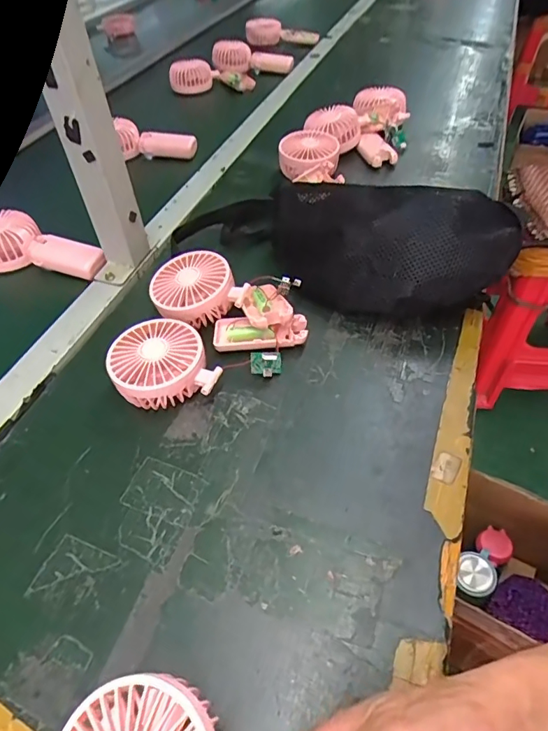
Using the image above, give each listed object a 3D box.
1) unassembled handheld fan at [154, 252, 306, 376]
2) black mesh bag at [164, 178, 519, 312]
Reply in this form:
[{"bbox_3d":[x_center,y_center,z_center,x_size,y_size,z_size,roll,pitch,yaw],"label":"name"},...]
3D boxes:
[{"bbox_3d":[-0.045,-0.065,0.492,0.168,0.048,0.106,27,56,24],"label":"unassembled handheld fan"},{"bbox_3d":[0.064,-0.142,0.518,0.366,0.107,0.127,21,54,21],"label":"black mesh bag"}]

